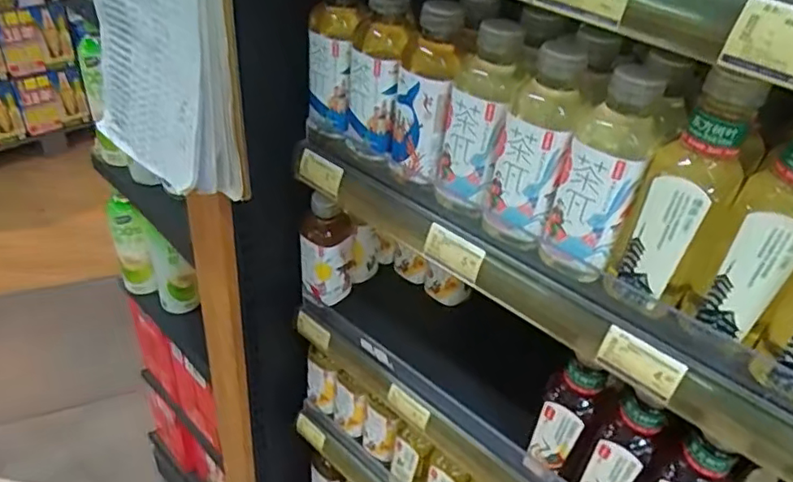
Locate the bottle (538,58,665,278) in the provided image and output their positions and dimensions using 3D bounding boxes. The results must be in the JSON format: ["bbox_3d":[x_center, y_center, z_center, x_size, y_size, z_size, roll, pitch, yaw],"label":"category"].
[{"bbox_3d":[0.176,-0.057,0.501,0.060,0.182,0.063,23,41,21],"label":"bottle"}]

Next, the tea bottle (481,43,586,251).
[{"bbox_3d":[0.133,-0.089,0.540,0.063,0.190,0.080,26,42,24],"label":"tea bottle"}]

